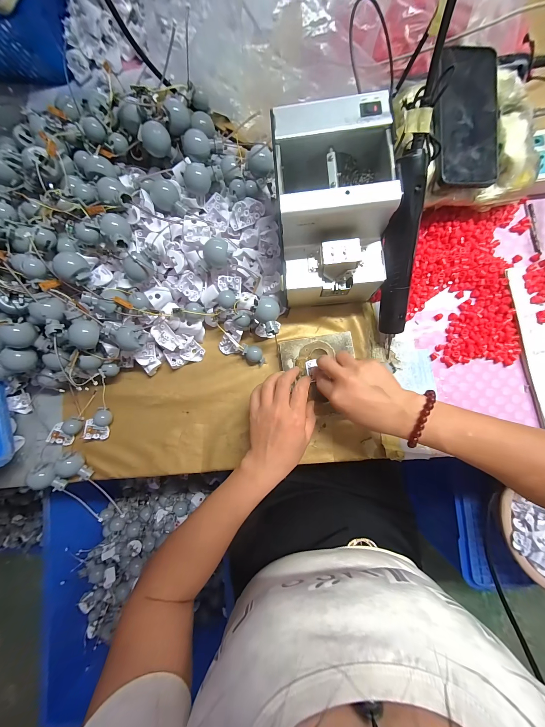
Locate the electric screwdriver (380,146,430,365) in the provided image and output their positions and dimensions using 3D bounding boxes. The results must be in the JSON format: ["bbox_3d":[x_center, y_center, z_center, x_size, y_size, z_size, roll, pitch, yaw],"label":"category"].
[{"bbox_3d":[0.157,-0.122,0.320,0.037,0.030,0.224,-2,117,5],"label":"electric screwdriver"}]

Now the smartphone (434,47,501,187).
[{"bbox_3d":[0.252,-0.322,0.334,0.086,0.011,0.179,-4,90,-6],"label":"smartphone"}]

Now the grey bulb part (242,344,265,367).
[{"bbox_3d":[-0.028,-0.014,0.391,0.038,0.022,0.023,25,86,7],"label":"grey bulb part"}]

